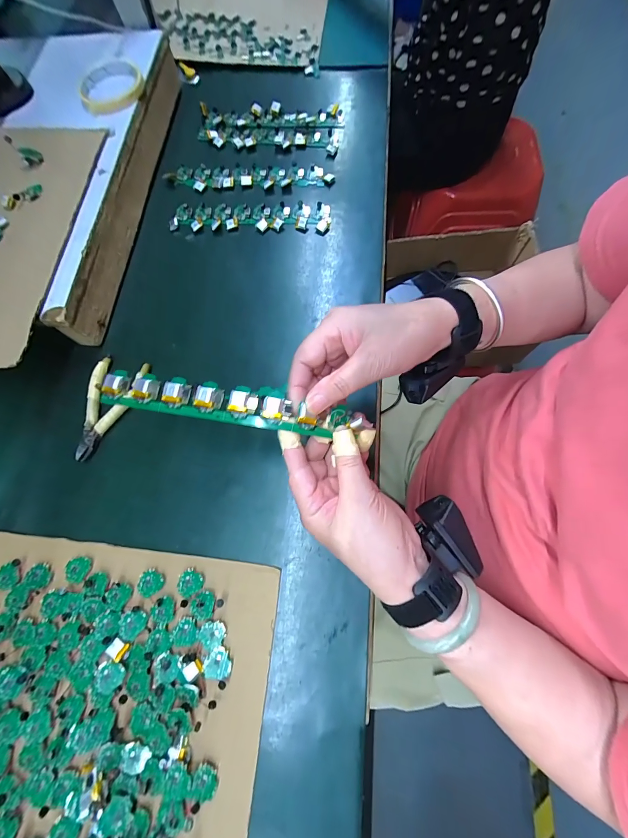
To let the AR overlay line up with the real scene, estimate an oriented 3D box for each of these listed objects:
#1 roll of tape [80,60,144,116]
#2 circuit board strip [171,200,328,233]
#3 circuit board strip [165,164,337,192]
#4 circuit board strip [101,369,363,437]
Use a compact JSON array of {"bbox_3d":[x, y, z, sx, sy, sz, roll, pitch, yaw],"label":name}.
[{"bbox_3d":[-0.282,-0.460,0.443,0.088,0.010,0.104,-31,73,-5],"label":"roll of tape"},{"bbox_3d":[-0.090,-0.285,0.449,0.222,0.012,0.048,4,73,2],"label":"circuit board strip"},{"bbox_3d":[-0.098,-0.360,0.471,0.248,0.009,0.047,4,73,2],"label":"circuit board strip"},{"bbox_3d":[-0.074,-0.013,0.266,0.205,0.021,0.031,9,74,3],"label":"circuit board strip"}]

